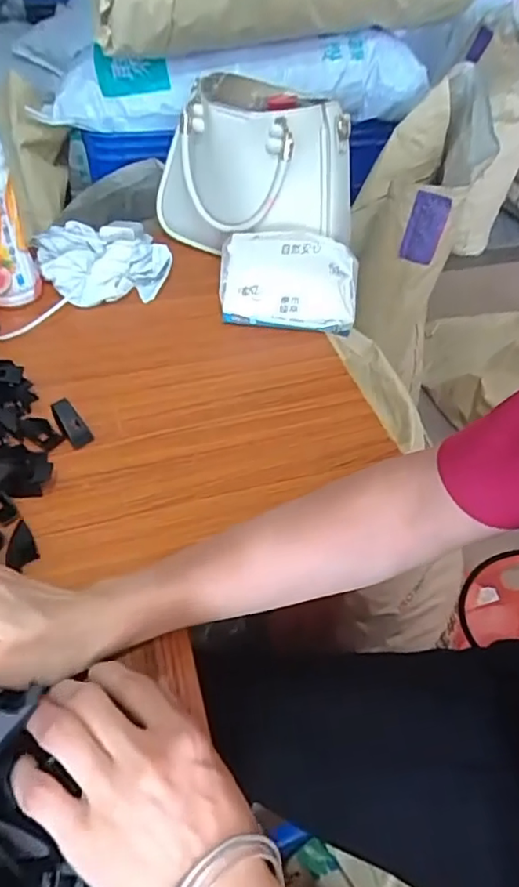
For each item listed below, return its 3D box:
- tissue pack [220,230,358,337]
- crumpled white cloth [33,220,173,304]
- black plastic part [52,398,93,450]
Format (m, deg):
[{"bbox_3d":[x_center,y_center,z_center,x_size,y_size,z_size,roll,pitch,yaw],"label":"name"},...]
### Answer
[{"bbox_3d":[0.030,-0.168,0.606,0.139,0.082,0.076,6,45,3],"label":"tissue pack"},{"bbox_3d":[-0.175,-0.211,0.658,0.142,0.043,0.128,-13,48,-14],"label":"crumpled white cloth"},{"bbox_3d":[-0.156,-0.016,0.484,0.018,0.007,0.044,-31,82,-30],"label":"black plastic part"}]

